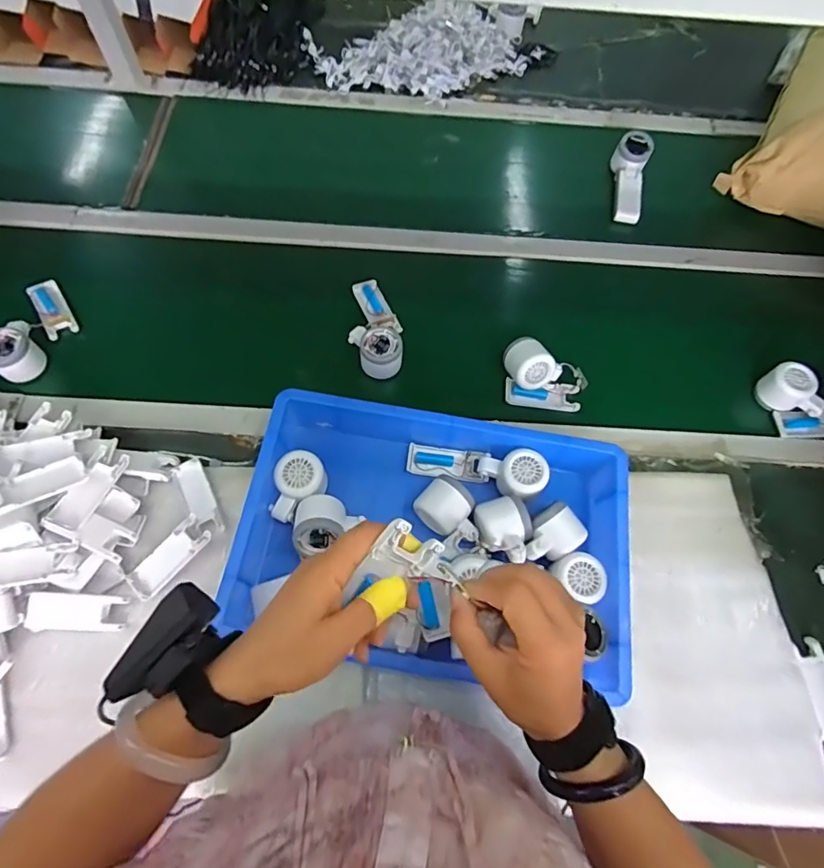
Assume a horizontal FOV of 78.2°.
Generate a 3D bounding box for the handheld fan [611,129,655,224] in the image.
[{"bbox_3d":[0.382,-0.445,0.892,0.057,0.051,0.170,10,81,1],"label":"handheld fan"}]

